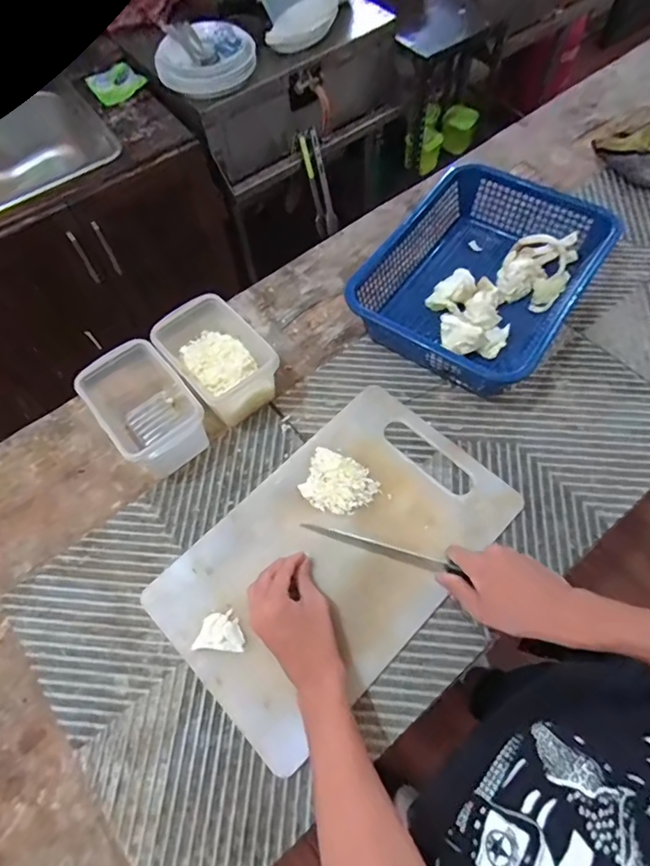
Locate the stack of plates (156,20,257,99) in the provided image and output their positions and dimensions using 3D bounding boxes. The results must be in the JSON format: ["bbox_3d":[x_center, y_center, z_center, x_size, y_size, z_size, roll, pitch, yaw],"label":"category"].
[{"bbox_3d":[-0.280,-0.840,1.149,0.210,0.041,0.185,34,84,12],"label":"stack of plates"}]

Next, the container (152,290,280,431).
[{"bbox_3d":[-0.141,-0.095,0.675,0.104,0.098,0.148,-40,67,-15],"label":"container"}]

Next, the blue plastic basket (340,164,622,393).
[{"bbox_3d":[0.213,-0.214,0.716,0.257,0.091,0.314,32,70,18],"label":"blue plastic basket"}]

